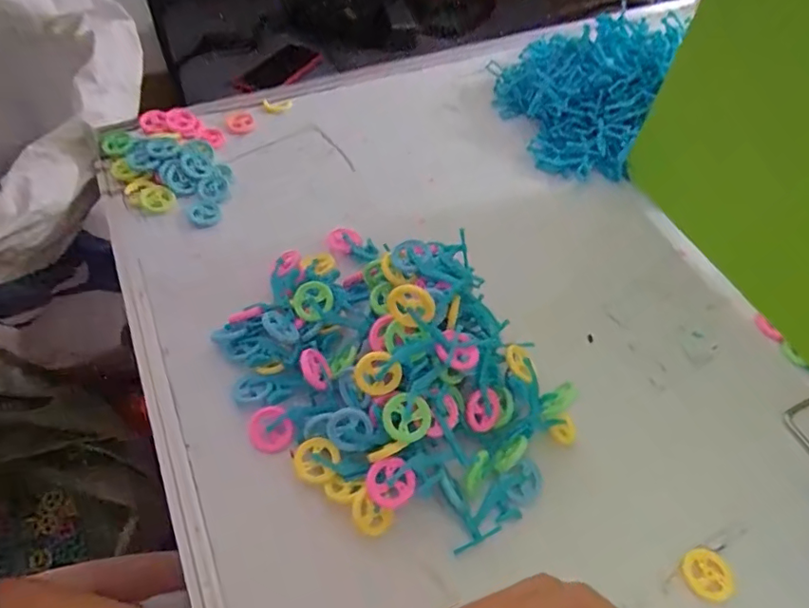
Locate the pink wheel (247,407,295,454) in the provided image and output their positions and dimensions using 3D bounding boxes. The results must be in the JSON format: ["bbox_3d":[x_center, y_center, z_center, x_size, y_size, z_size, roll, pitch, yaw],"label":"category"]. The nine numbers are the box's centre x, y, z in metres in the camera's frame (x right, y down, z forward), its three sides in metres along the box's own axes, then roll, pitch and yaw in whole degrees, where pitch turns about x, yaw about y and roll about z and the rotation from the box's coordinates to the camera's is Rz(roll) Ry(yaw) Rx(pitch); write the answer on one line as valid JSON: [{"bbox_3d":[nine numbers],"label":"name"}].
[{"bbox_3d":[-0.093,0.088,0.378,0.032,0.004,0.031,0,91,10],"label":"pink wheel"}]

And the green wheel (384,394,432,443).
[{"bbox_3d":[0.001,0.072,0.343,0.030,0.006,0.028,-2,76,7],"label":"green wheel"}]

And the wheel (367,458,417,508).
[{"bbox_3d":[-0.008,0.112,0.341,0.030,0.004,0.029,-1,83,9],"label":"wheel"}]

